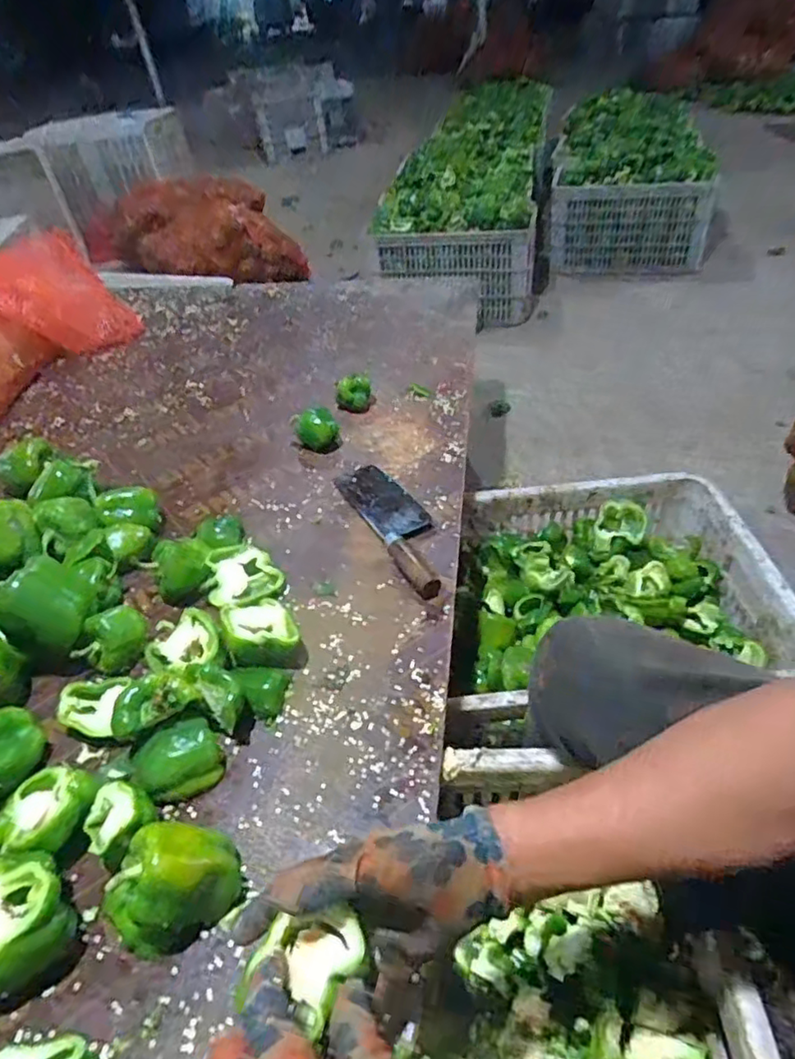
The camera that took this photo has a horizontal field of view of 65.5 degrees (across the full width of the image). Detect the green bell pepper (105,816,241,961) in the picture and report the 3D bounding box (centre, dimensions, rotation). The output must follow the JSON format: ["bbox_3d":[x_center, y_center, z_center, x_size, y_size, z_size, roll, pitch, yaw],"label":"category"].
[{"bbox_3d":[-0.157,0.249,0.432,0.075,0.059,0.082,-4,42,3],"label":"green bell pepper"}]

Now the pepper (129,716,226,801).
[{"bbox_3d":[-0.177,0.191,0.505,0.065,0.037,0.046,-30,47,-24],"label":"pepper"}]

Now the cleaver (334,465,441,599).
[{"bbox_3d":[0.000,-0.014,0.740,0.072,0.022,0.237,-22,44,-17],"label":"cleaver"}]

